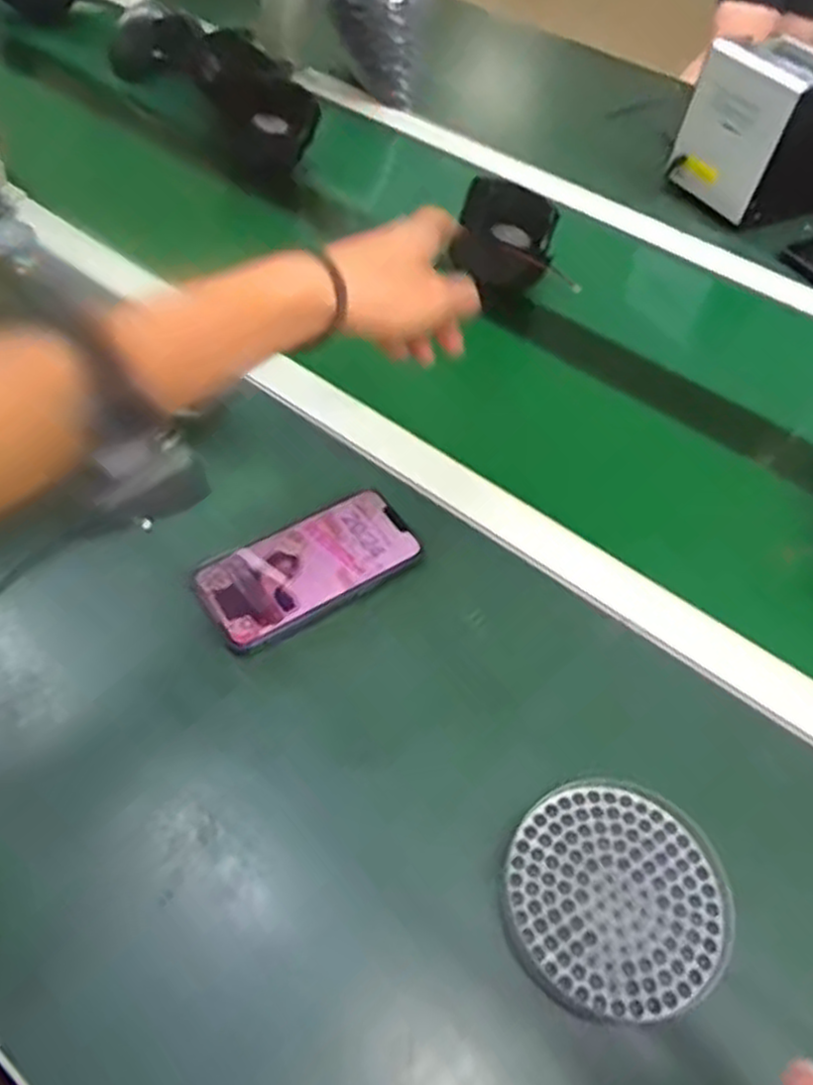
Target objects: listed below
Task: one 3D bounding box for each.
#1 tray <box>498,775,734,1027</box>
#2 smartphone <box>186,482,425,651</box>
[{"bbox_3d":[0.109,0.186,0.410,0.117,0.017,0.110,2,53,-3],"label":"tray"},{"bbox_3d":[-0.065,0.015,0.517,0.141,0.016,0.069,-25,59,-21],"label":"smartphone"}]

